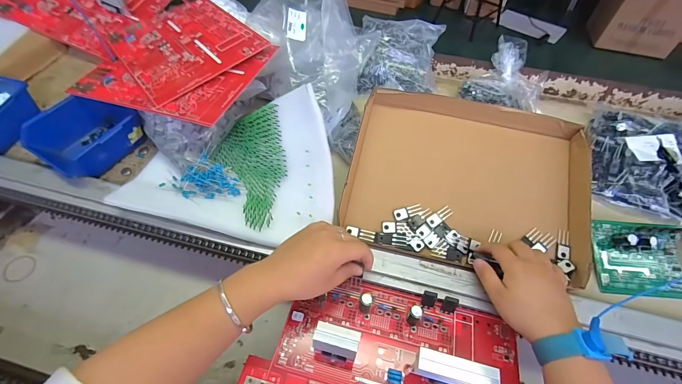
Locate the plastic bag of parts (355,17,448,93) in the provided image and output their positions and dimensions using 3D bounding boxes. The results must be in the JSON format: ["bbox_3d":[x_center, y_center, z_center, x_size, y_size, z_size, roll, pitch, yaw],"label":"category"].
[{"bbox_3d":[0.110,-0.255,0.602,0.154,0.040,0.144,6,85,-12],"label":"plastic bag of parts"}]

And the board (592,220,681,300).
[{"bbox_3d":[0.397,0.084,0.413,0.124,0.033,0.095,3,72,3],"label":"board"}]

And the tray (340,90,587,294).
[{"bbox_3d":[0.173,-0.017,0.460,0.313,0.045,0.234,12,77,8],"label":"tray"}]

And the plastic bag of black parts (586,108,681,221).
[{"bbox_3d":[0.478,-0.055,0.506,0.146,0.049,0.207,17,66,19],"label":"plastic bag of black parts"}]

